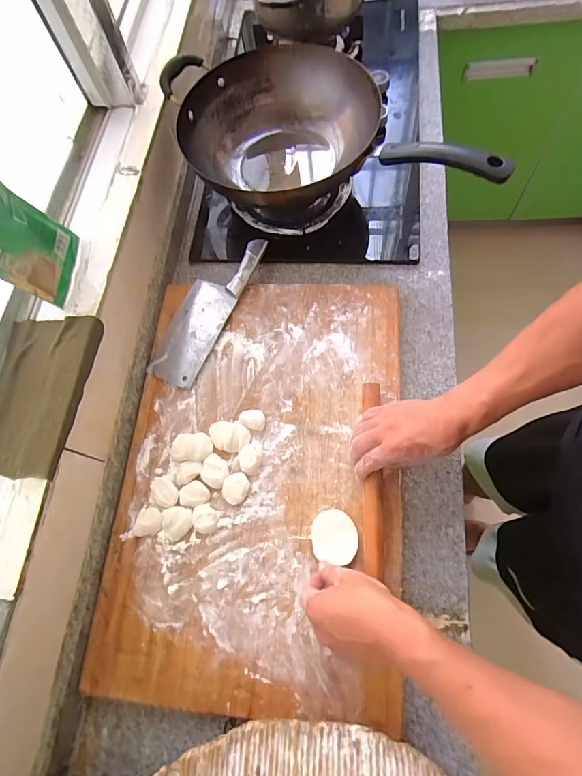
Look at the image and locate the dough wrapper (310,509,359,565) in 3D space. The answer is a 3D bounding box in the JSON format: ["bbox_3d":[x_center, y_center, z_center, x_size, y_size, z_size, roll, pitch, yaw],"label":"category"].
[{"bbox_3d":[0.057,0.192,0.510,0.059,0.005,0.063,5,61,8],"label":"dough wrapper"}]

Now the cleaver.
[{"bbox_3d":[-0.140,-0.136,0.654,0.091,0.030,0.283,22,74,14],"label":"cleaver"}]

